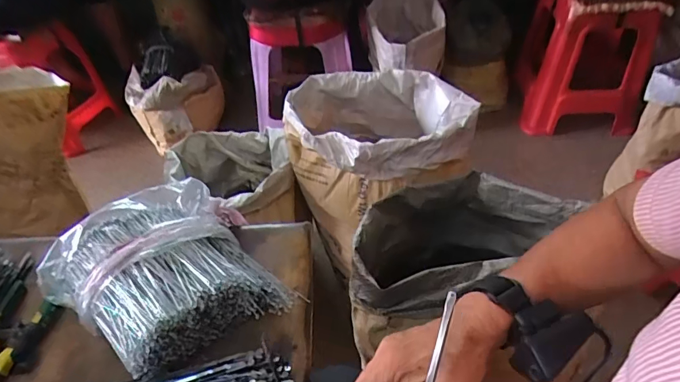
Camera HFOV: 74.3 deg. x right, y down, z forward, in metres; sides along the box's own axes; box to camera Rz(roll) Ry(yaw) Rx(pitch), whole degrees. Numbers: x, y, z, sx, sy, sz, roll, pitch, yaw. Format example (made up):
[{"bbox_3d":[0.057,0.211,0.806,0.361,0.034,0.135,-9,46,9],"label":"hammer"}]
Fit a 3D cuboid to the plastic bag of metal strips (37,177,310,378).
[{"bbox_3d":[-0.201,0.093,0.517,0.233,0.084,0.212,-29,49,-24],"label":"plastic bag of metal strips"}]

